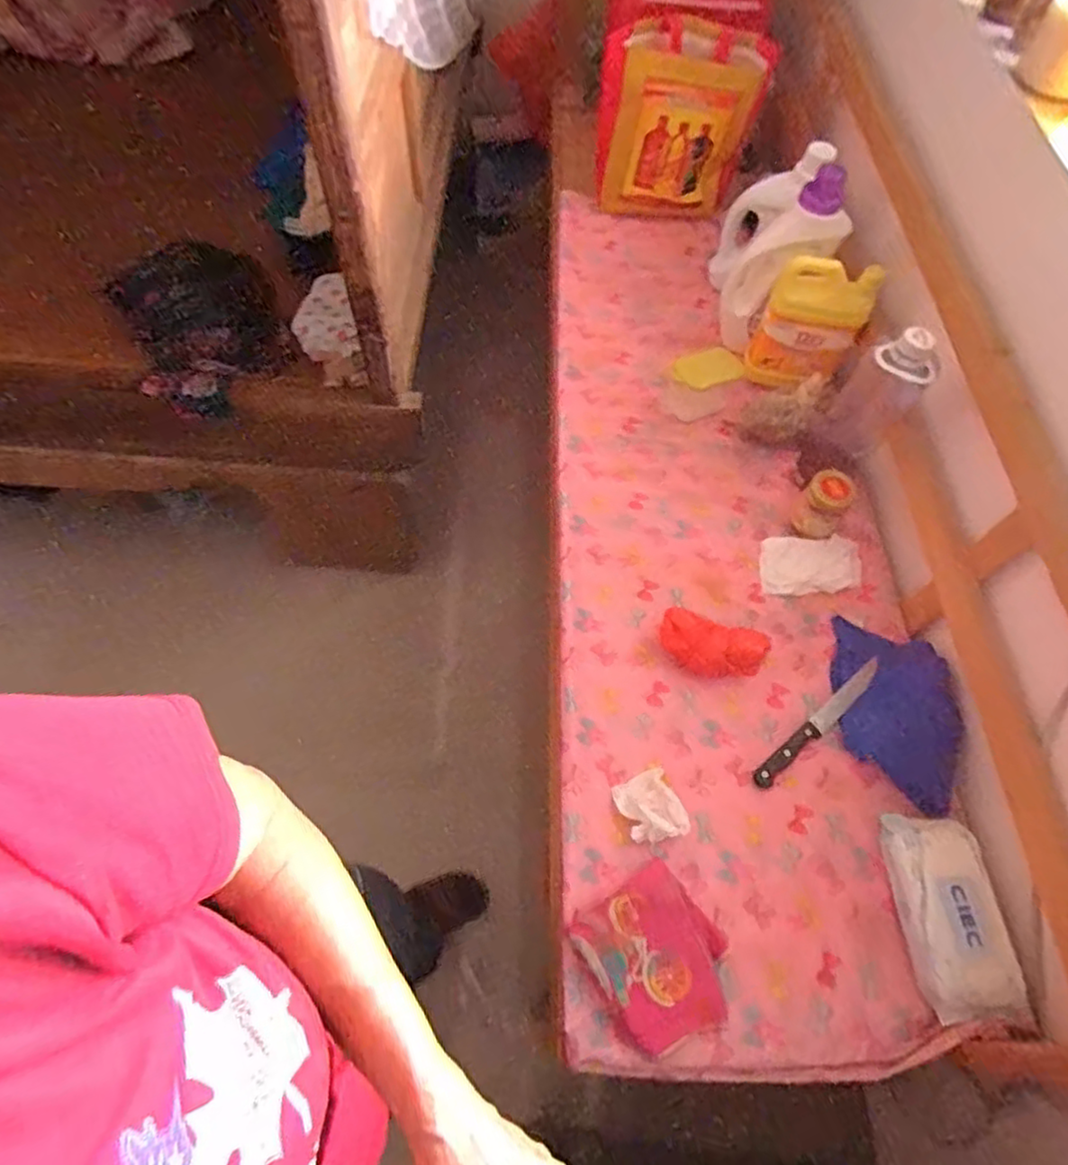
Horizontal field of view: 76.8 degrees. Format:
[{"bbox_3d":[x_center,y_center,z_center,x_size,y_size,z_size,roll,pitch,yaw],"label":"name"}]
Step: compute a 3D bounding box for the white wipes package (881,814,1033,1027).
[{"bbox_3d":[0.447,0.354,0.725,0.083,0.063,0.191,0,61,-4],"label":"white wipes package"}]

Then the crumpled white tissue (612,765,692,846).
[{"bbox_3d":[0.135,0.260,0.779,0.064,0.024,0.078,-17,63,-13],"label":"crumpled white tissue"}]

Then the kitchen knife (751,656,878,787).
[{"bbox_3d":[0.361,0.176,0.847,0.233,0.015,0.026,-35,69,-21],"label":"kitchen knife"}]

